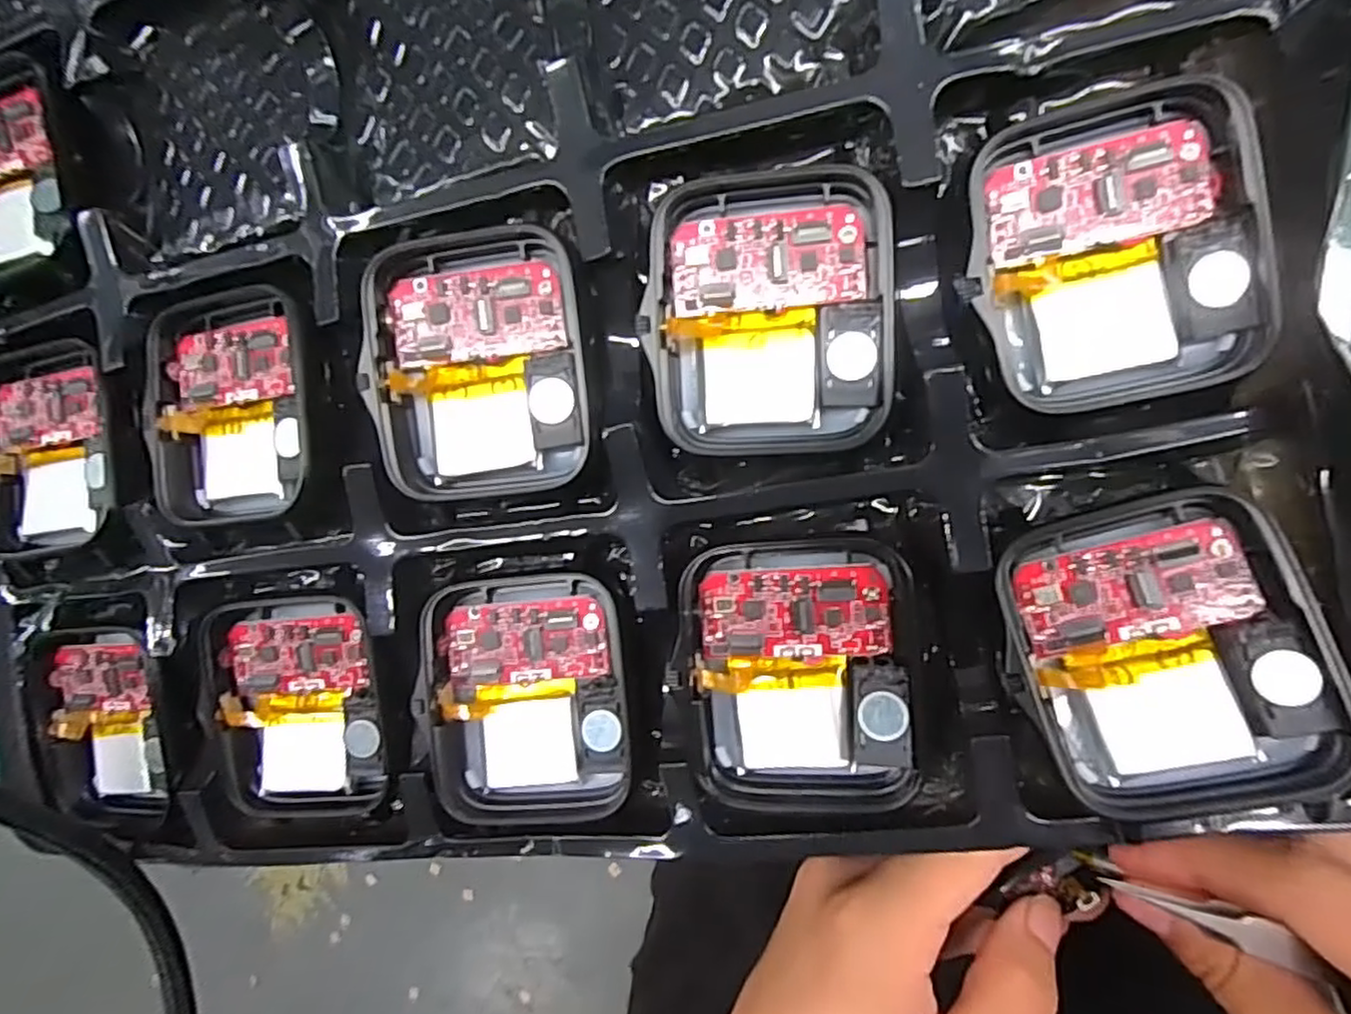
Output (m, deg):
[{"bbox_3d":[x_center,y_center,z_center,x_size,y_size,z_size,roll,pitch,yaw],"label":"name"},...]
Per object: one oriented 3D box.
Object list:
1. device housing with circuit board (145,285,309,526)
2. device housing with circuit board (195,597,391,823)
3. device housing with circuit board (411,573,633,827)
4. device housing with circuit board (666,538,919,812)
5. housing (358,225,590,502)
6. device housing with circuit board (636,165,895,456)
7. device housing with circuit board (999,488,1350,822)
[{"bbox_3d":[-0.083,-0.019,0.129,0.035,0.014,0.042,-5,91,13],"label":"device housing with circuit board"},{"bbox_3d":[-0.072,0.039,0.131,0.035,0.009,0.042,-4,91,13],"label":"device housing with circuit board"},{"bbox_3d":[-0.027,0.034,0.123,0.037,0.011,0.042,-3,91,13],"label":"device housing with circuit board"},{"bbox_3d":[0.019,0.027,0.109,0.036,0.008,0.043,1,92,13],"label":"device housing with circuit board"},{"bbox_3d":[-0.033,-0.024,0.115,0.035,0.007,0.043,-4,91,13],"label":"housing"},{"bbox_3d":[0.014,-0.030,0.106,0.037,0.006,0.043,-1,92,13],"label":"device housing with circuit board"},{"bbox_3d":[0.069,0.021,0.098,0.037,0.006,0.042,-17,77,22],"label":"device housing with circuit board"}]

